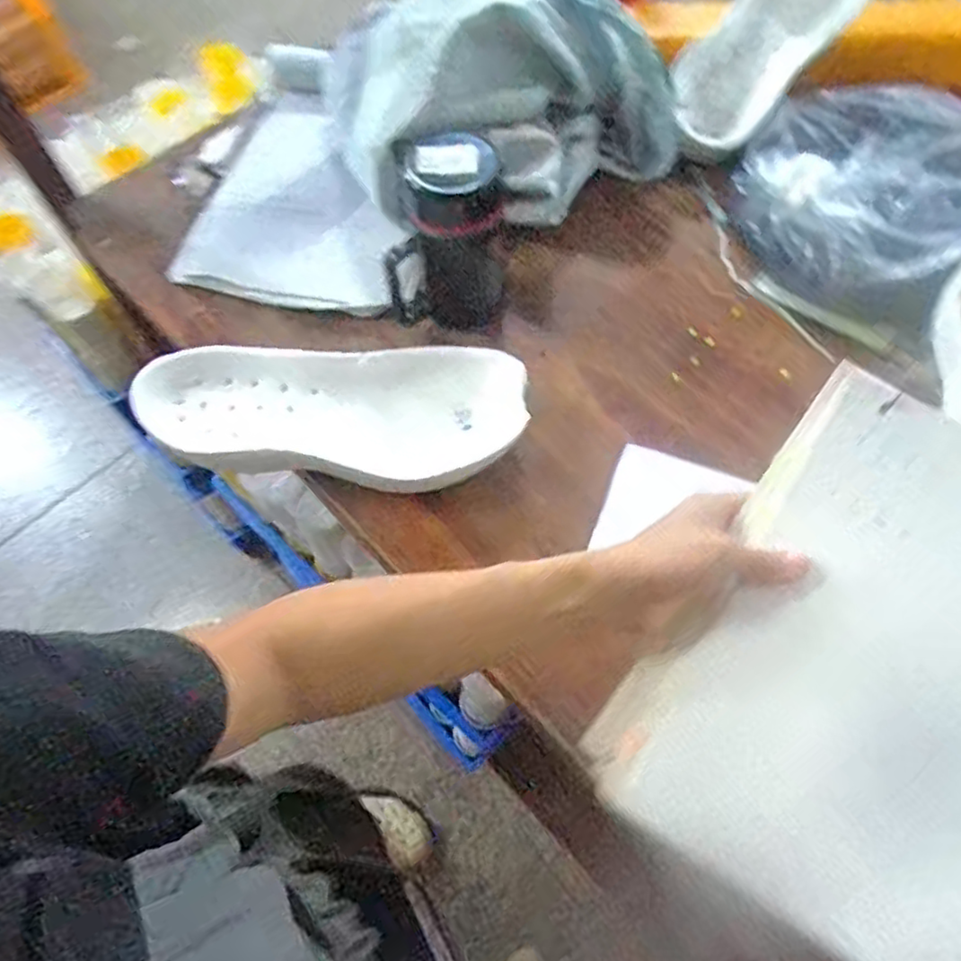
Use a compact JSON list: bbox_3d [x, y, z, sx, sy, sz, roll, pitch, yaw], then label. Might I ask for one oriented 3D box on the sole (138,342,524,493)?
[{"bbox_3d":[-0.117,-0.052,0.551,0.297,0.052,0.110,-3,62,1],"label":"sole"}]

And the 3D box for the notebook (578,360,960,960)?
[{"bbox_3d":[0.231,0.112,0.400,0.230,0.021,0.296,31,91,12],"label":"notebook"}]

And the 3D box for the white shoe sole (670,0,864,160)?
[{"bbox_3d":[0.295,-0.459,0.693,0.104,0.044,0.313,36,95,19],"label":"white shoe sole"}]

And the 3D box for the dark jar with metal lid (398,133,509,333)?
[{"bbox_3d":[-0.017,-0.208,0.587,0.074,0.160,0.064,-3,62,1],"label":"dark jar with metal lid"}]

